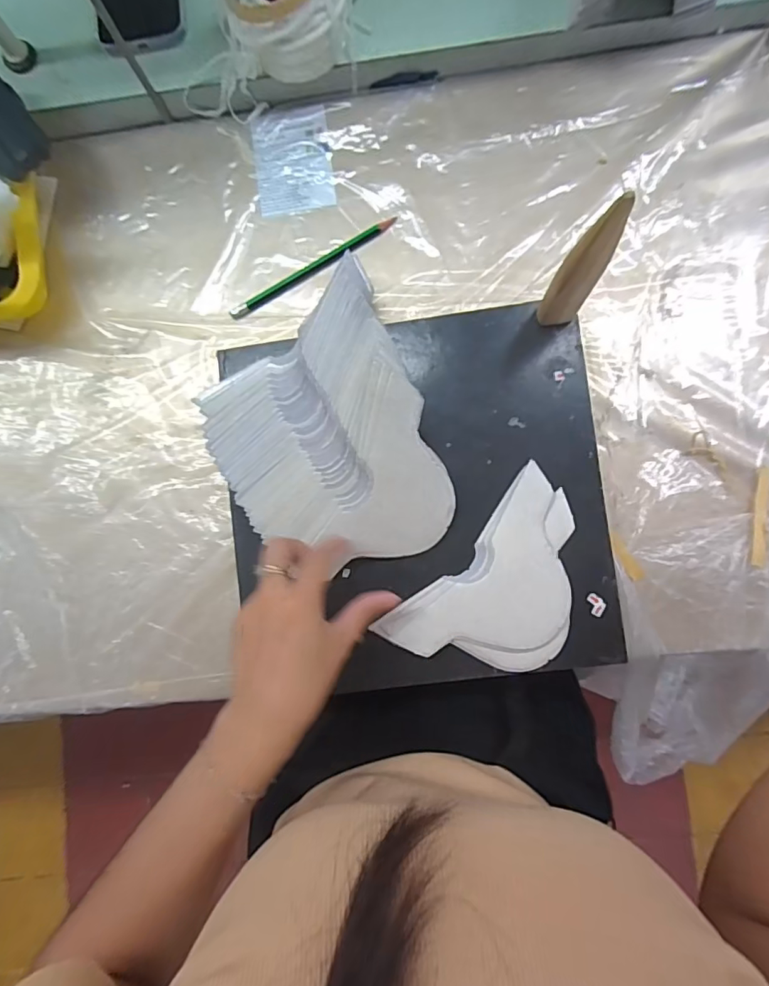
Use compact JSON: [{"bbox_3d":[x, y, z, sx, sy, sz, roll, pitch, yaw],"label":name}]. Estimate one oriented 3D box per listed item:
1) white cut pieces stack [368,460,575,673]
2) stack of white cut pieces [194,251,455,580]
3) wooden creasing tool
[{"bbox_3d":[0.097,0.080,0.392,0.110,0.011,0.173,43,90,5],"label":"white cut pieces stack"},{"bbox_3d":[-0.048,-0.036,0.378,0.161,0.058,0.198,-25,85,2],"label":"stack of white cut pieces"},{"bbox_3d":[0.131,-0.145,0.344,0.027,0.166,0.019,35,89,5],"label":"wooden creasing tool"}]

